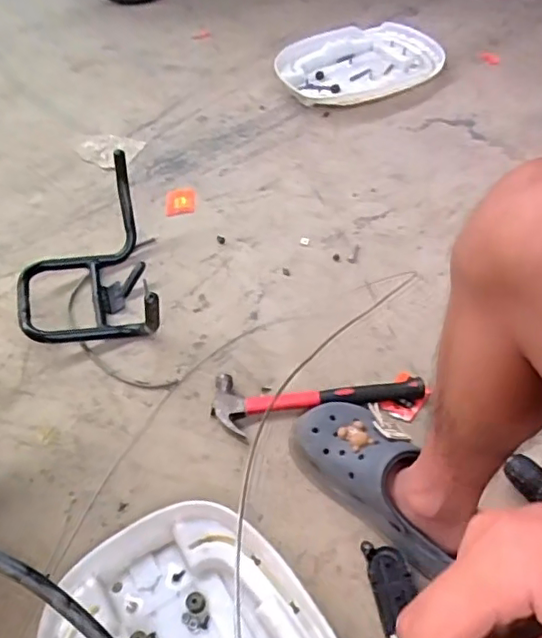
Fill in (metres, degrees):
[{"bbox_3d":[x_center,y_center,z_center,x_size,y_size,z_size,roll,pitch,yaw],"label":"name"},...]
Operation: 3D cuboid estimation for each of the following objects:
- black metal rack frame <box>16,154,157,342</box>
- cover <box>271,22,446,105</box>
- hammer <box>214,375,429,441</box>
[{"bbox_3d":[-0.289,-0.067,0.890,0.213,0.133,0.335,-15,50,-8],"label":"black metal rack frame"},{"bbox_3d":[0.209,-0.599,1.329,0.402,0.069,0.262,-25,52,-16],"label":"cover"},{"bbox_3d":[0.061,0.104,0.776,0.277,0.028,0.088,-5,50,1],"label":"hammer"}]

